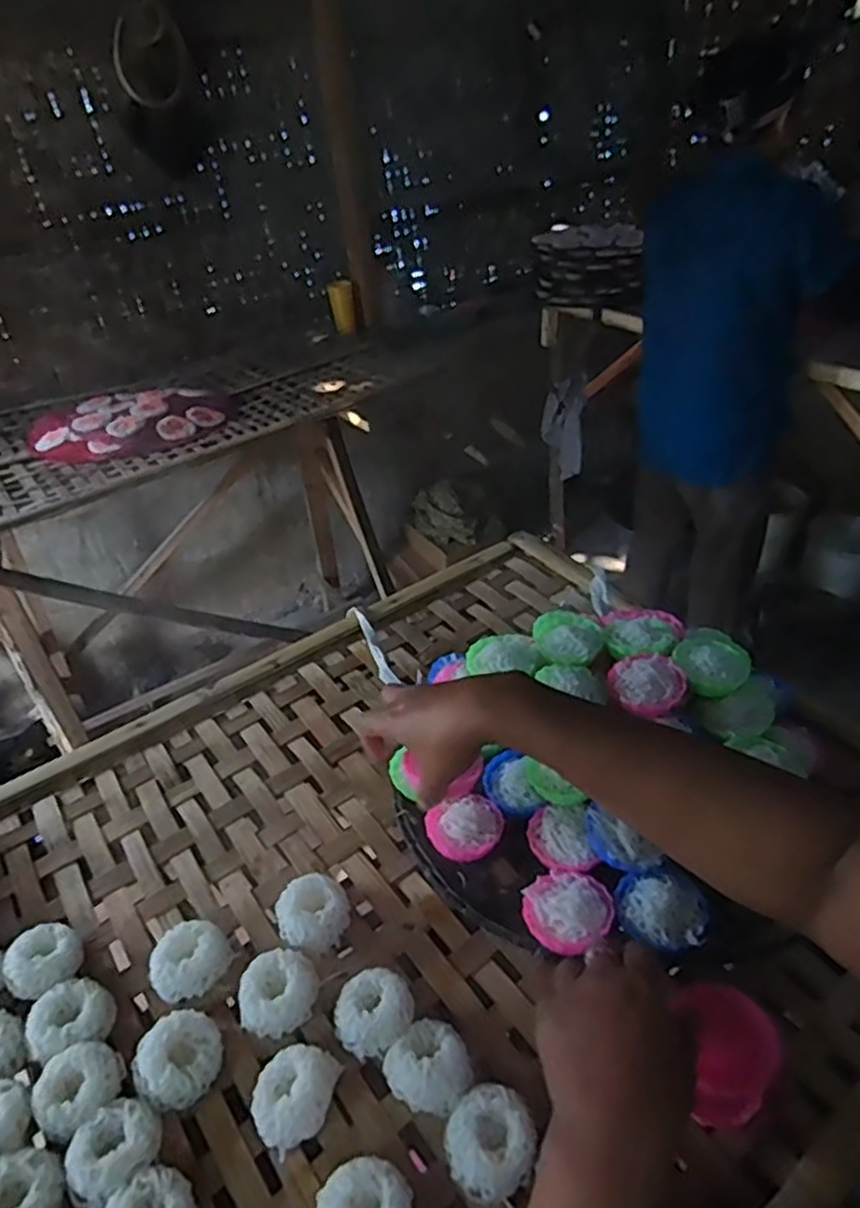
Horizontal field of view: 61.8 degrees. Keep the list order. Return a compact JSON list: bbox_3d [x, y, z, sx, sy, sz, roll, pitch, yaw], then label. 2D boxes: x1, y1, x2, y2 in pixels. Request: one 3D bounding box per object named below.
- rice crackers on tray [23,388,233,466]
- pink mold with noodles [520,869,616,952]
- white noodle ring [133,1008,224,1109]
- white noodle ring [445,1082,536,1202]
[{"bbox_3d":[-0.655,-0.414,1.564,0.414,0.040,0.381,-19,39,-17],"label":"rice crackers on tray"},{"bbox_3d":[0.098,0.221,0.515,0.061,0.033,0.058,-13,37,-10],"label":"pink mold with noodles"},{"bbox_3d":[-0.159,0.290,0.459,0.052,0.030,0.044,-33,45,-32],"label":"white noodle ring"},{"bbox_3d":[0.035,0.311,0.416,0.050,0.019,0.048,-4,37,3],"label":"white noodle ring"}]

